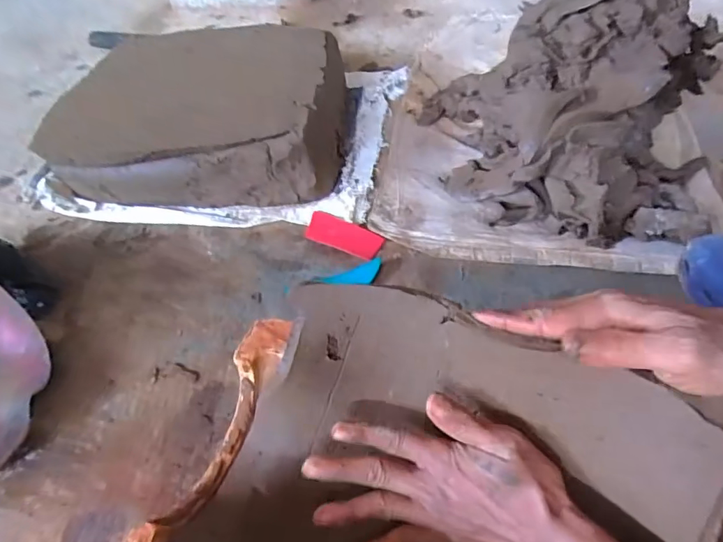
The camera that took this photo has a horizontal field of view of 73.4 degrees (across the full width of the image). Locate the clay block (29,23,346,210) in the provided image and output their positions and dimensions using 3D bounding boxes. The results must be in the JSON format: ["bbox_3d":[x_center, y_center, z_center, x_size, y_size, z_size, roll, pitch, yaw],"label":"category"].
[{"bbox_3d":[-0.229,-0.247,0.758,0.398,0.128,0.317,1,51,3],"label":"clay block"}]

